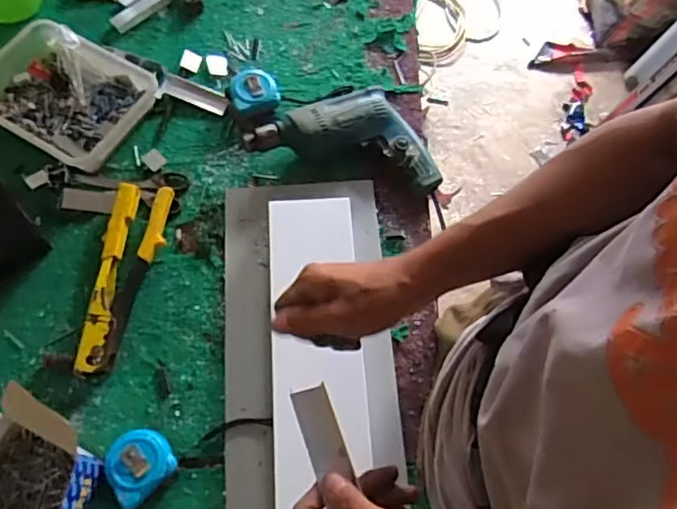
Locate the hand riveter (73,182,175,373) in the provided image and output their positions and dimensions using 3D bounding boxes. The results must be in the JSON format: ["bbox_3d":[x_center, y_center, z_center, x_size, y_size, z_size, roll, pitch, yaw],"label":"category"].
[{"bbox_3d":[-0.259,0.026,0.746,0.072,0.033,0.243,4,66,0],"label":"hand riveter"}]

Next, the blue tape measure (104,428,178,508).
[{"bbox_3d":[-0.216,0.226,0.654,0.064,0.030,0.070,42,71,15],"label":"blue tape measure"}]

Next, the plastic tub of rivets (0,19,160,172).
[{"bbox_3d":[-0.376,-0.217,0.836,0.225,0.056,0.173,28,68,10],"label":"plastic tub of rivets"}]

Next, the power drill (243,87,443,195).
[{"bbox_3d":[0.017,-0.169,0.827,0.250,0.065,0.128,12,66,3],"label":"power drill"}]

